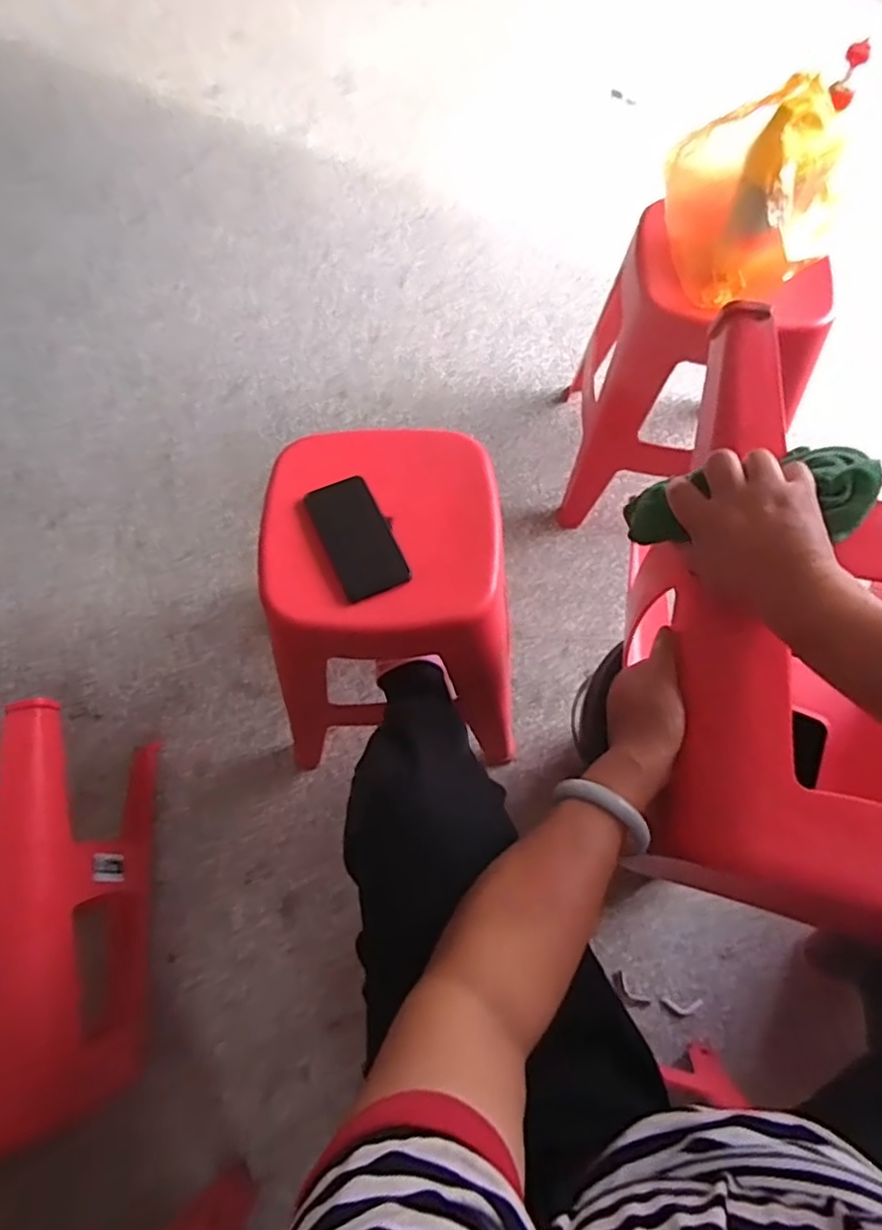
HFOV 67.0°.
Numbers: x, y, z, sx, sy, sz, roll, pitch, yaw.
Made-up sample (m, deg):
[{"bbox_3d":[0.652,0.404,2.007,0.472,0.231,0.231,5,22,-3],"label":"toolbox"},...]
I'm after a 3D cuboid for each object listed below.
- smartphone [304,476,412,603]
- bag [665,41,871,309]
[{"bbox_3d":[-0.100,-0.094,0.796,0.080,0.009,0.147,-23,80,-10],"label":"smartphone"},{"bbox_3d":[0.411,-0.539,0.867,0.232,0.217,0.127,15,65,7],"label":"bag"}]

